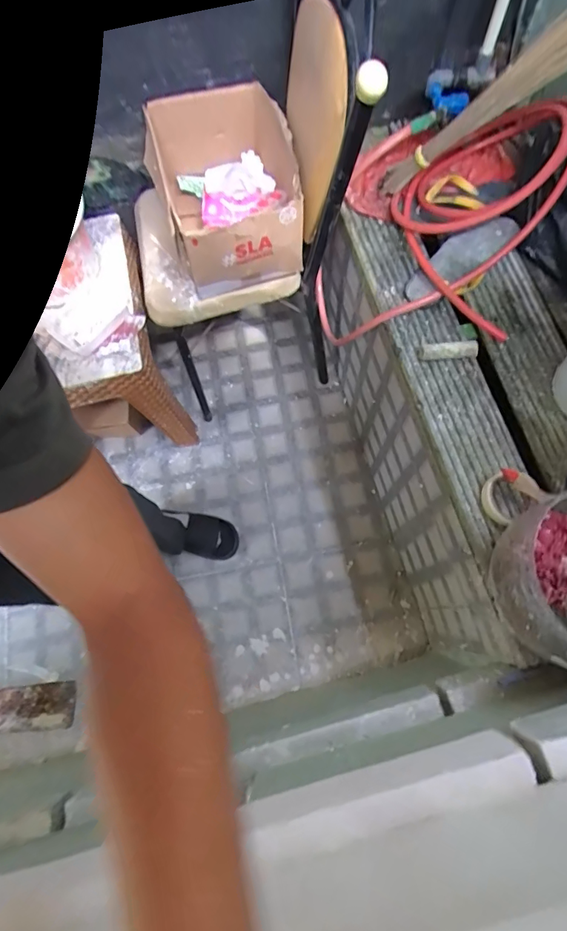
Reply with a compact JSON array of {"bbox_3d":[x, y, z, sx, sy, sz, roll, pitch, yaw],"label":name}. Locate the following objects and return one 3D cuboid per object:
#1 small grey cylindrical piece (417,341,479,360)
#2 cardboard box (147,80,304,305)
[{"bbox_3d":[0.317,-0.220,0.871,0.113,0.030,0.031,0,73,2],"label":"small grey cylindrical piece"},{"bbox_3d":[-0.114,-0.570,0.941,0.283,0.182,0.365,-18,73,-3],"label":"cardboard box"}]

